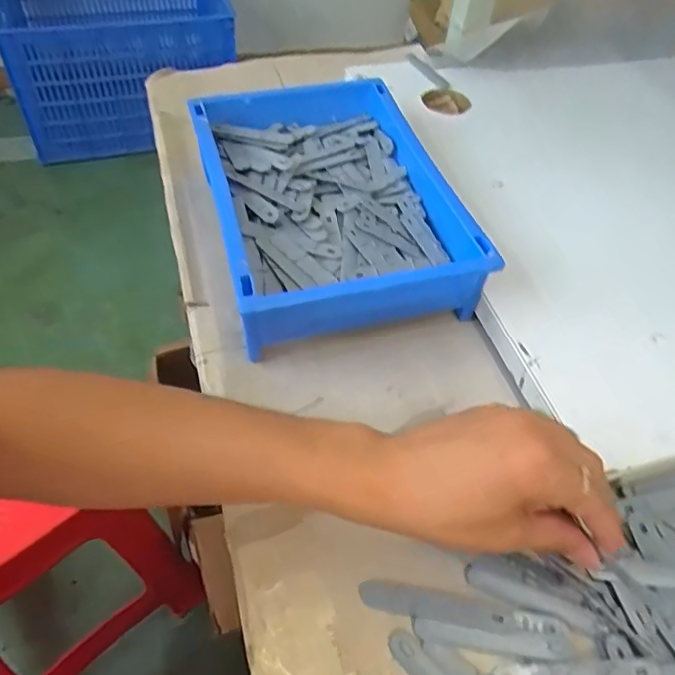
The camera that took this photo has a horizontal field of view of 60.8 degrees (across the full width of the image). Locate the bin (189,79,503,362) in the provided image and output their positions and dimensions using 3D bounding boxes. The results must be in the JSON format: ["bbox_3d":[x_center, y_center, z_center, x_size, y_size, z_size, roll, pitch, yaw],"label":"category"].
[{"bbox_3d":[-0.015,-0.128,0.560,0.211,0.095,0.304,-10,51,-14],"label":"bin"}]

